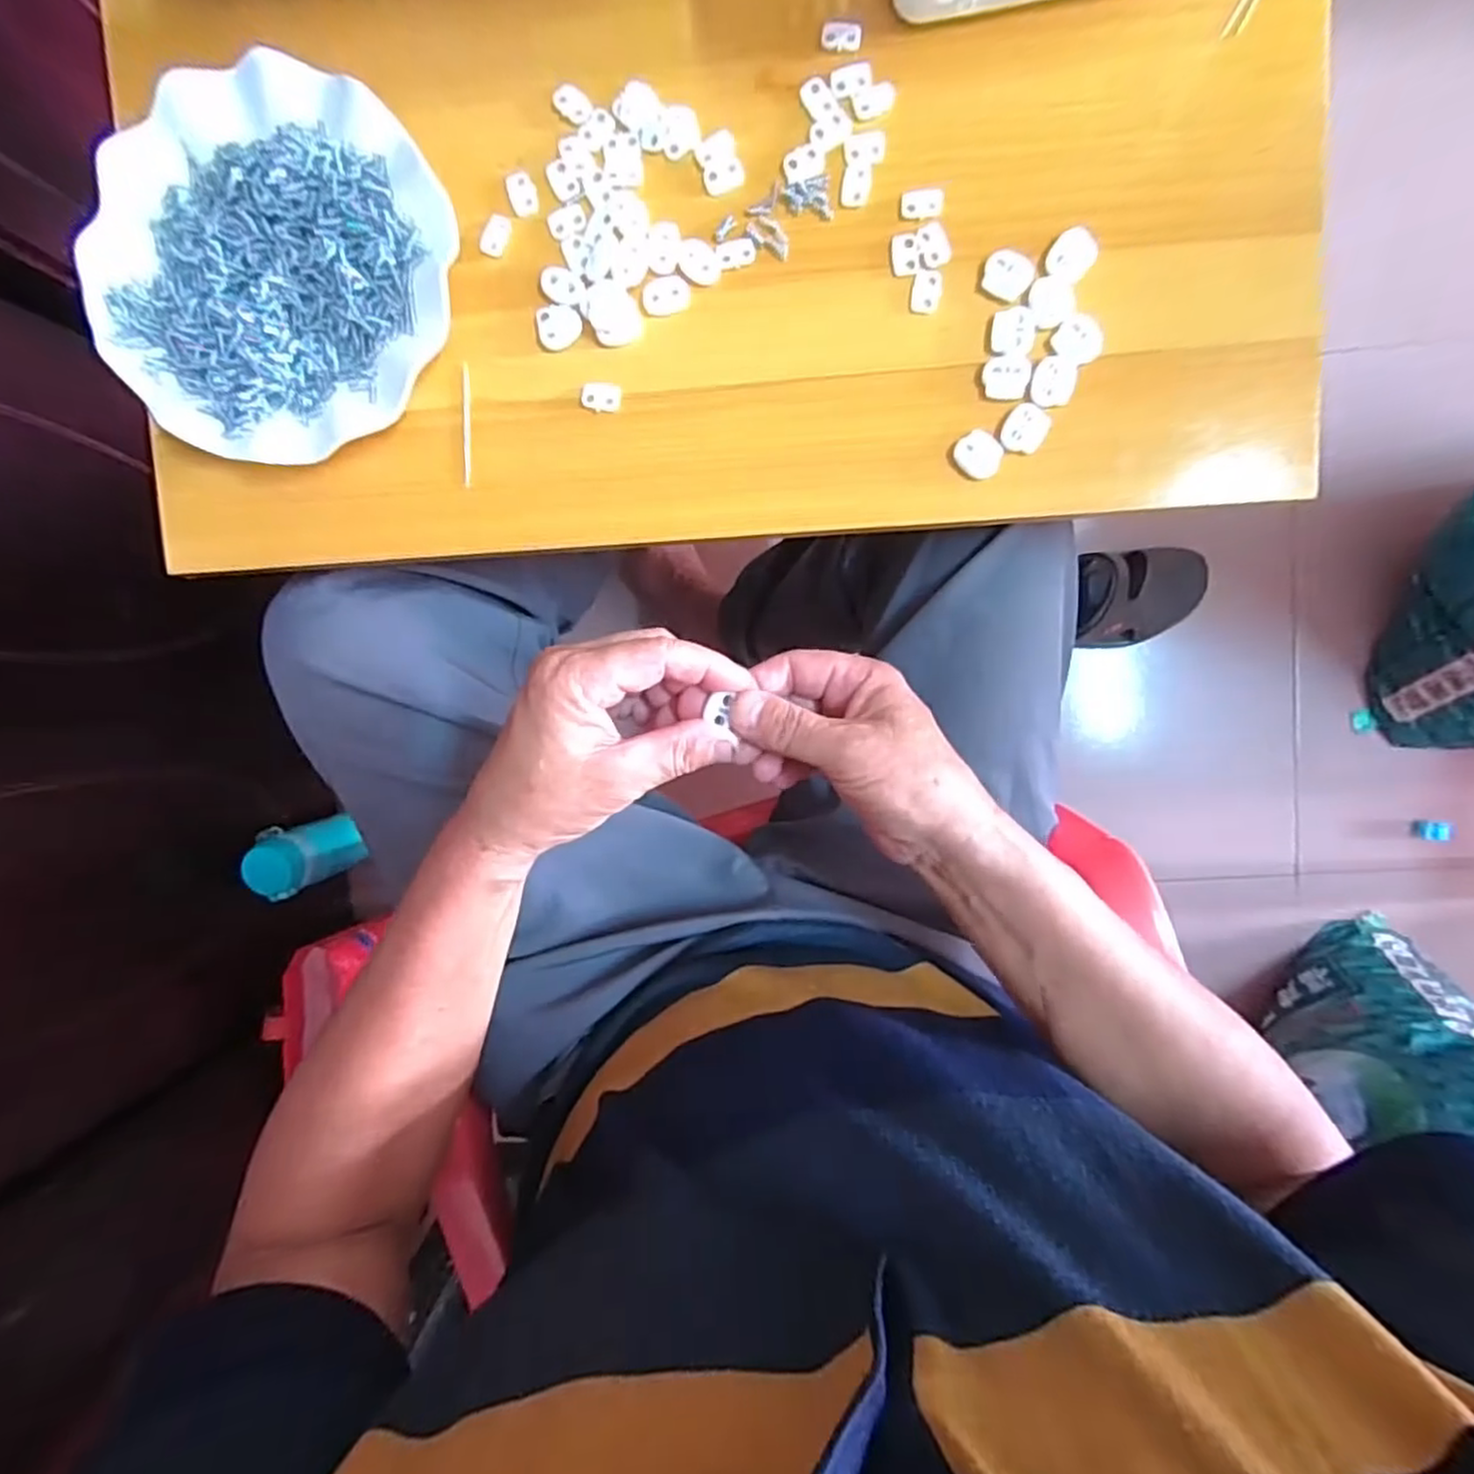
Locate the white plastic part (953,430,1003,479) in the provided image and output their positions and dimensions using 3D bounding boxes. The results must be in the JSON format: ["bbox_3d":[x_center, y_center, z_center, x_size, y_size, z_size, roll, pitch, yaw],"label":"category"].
[{"bbox_3d":[0.120,-0.140,0.346,0.021,0.007,0.023,0,95,4],"label":"white plastic part"}]

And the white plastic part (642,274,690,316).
[{"bbox_3d":[-0.036,-0.223,0.350,0.024,0.004,0.016,-13,94,5],"label":"white plastic part"}]

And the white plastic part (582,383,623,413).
[{"bbox_3d":[-0.070,-0.175,0.359,0.020,0.004,0.014,3,95,4],"label":"white plastic part"}]

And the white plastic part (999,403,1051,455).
[{"bbox_3d":[0.141,-0.150,0.340,0.021,0.004,0.023,33,96,1],"label":"white plastic part"}]

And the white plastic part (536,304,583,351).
[{"bbox_3d":[-0.091,-0.210,0.355,0.023,0.004,0.021,0,95,4],"label":"white plastic part"}]

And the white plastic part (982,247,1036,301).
[{"bbox_3d":[0.131,-0.223,0.335,0.023,0.004,0.020,27,96,1],"label":"white plastic part"}]

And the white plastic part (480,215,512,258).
[{"bbox_3d":[-0.123,-0.256,0.355,0.013,0.004,0.021,26,96,1],"label":"white plastic part"}]

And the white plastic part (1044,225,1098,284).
[{"bbox_3d":[0.162,-0.232,0.333,0.020,0.006,0.023,29,96,1],"label":"white plastic part"}]

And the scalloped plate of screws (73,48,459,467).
[{"bbox_3d":[-0.233,-0.234,0.354,0.179,0.023,0.175,0,95,4],"label":"scalloped plate of screws"}]

